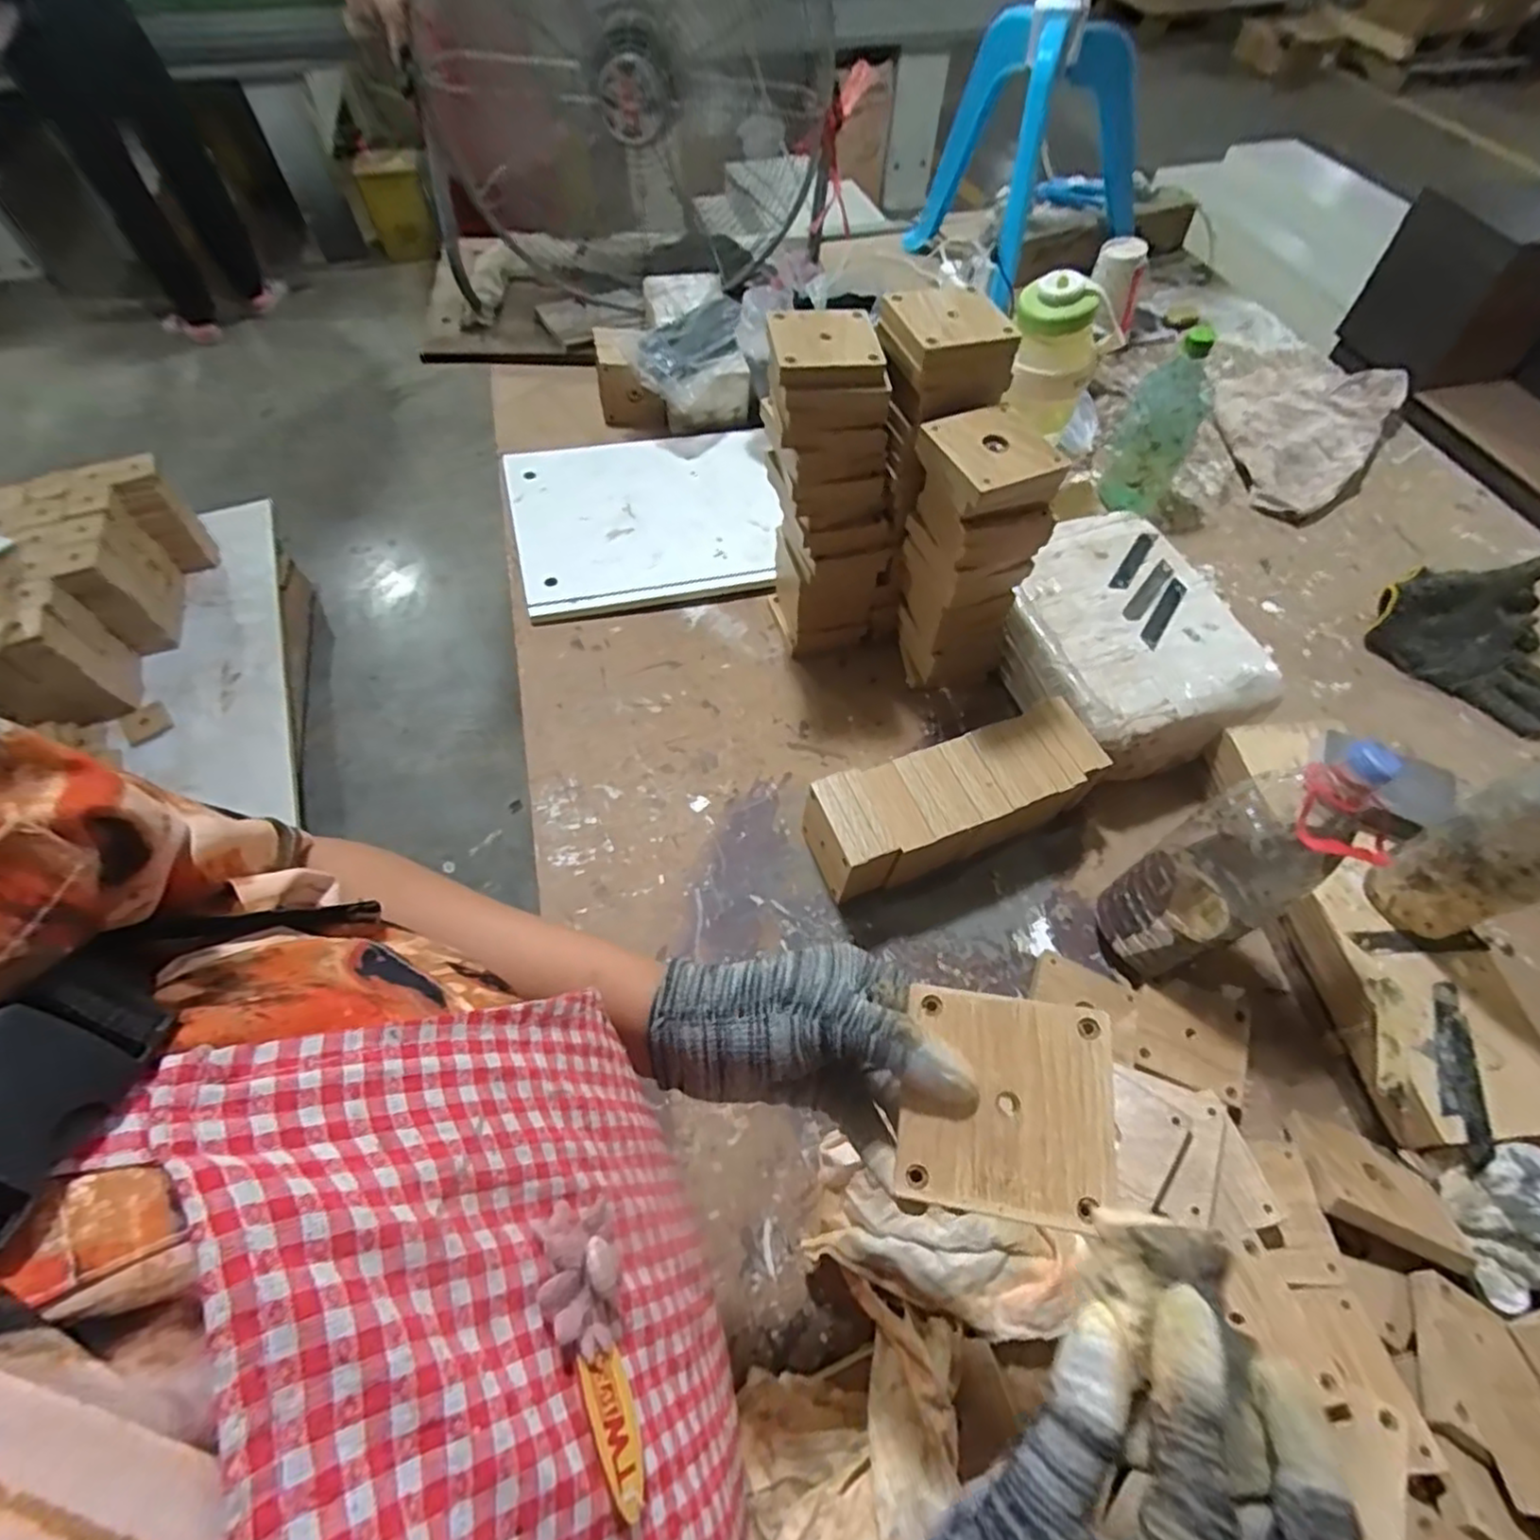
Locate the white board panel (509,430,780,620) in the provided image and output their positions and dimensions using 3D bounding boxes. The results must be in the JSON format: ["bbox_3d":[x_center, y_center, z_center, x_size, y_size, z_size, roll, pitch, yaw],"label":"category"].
[{"bbox_3d":[-0.141,-0.313,0.826,0.319,0.019,0.277,-15,60,-9],"label":"white board panel"}]

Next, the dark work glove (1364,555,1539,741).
[{"bbox_3d":[0.750,-0.137,0.715,0.111,0.102,0.203,-39,66,-21],"label":"dark work glove"}]

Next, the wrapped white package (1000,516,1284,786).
[{"bbox_3d":[0.345,-0.125,0.698,0.204,0.087,0.252,-19,61,-11],"label":"wrapped white package"}]

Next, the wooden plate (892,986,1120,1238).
[{"bbox_3d":[0.096,0.135,0.280,0.081,0.006,0.081,4,66,12],"label":"wooden plate"}]

